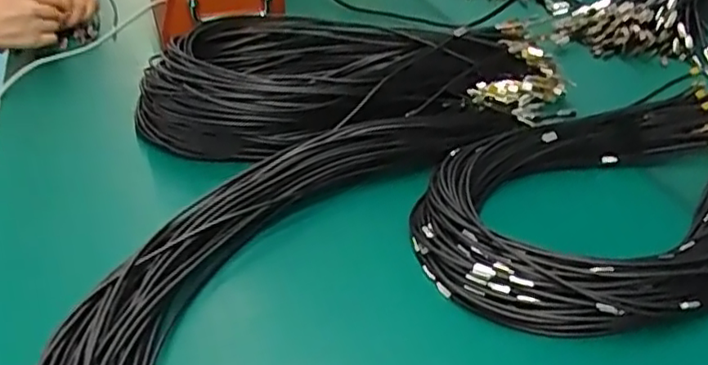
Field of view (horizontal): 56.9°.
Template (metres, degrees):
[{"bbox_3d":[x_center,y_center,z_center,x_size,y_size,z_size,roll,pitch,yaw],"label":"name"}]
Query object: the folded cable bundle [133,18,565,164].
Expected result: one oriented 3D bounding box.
[{"bbox_3d":[0.004,-0.128,0.738,0.461,0.069,0.210,-8,35,-12],"label":"folded cable bundle"}]

